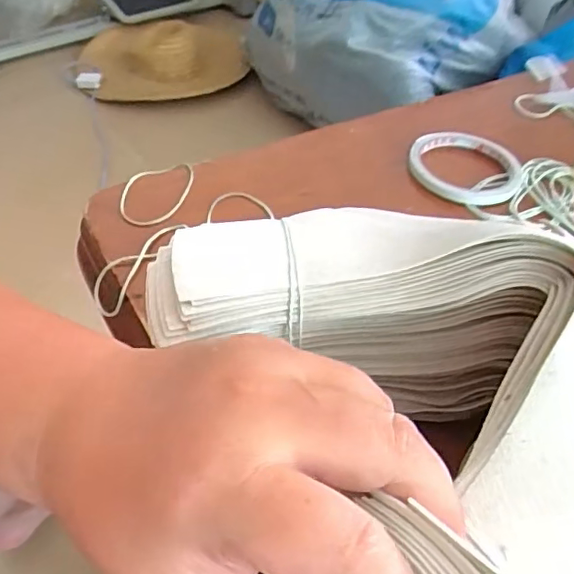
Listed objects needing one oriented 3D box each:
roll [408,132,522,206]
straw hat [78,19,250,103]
[{"bbox_3d":[0.148,-0.099,0.485,0.091,0.010,0.097,2,48,-2],"label":"roll"},{"bbox_3d":[-0.314,-0.599,1.414,0.396,0.112,0.318,-8,49,-11],"label":"straw hat"}]

